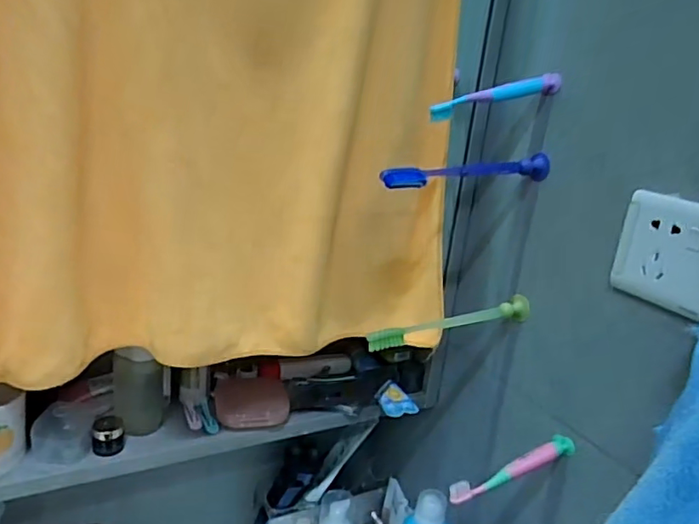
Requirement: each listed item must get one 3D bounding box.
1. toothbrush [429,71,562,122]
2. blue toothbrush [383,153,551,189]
[{"bbox_3d":[0.138,-0.153,0.514,0.145,0.020,0.022,-19,27,-20],"label":"toothbrush"},{"bbox_3d":[0.113,-0.084,0.511,0.190,0.027,0.020,-5,22,-32],"label":"blue toothbrush"}]

